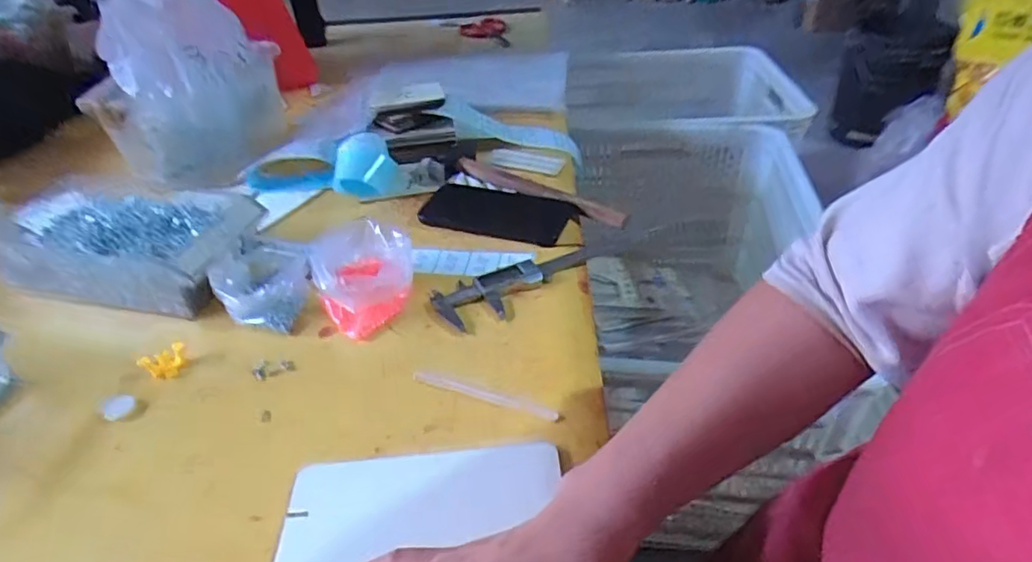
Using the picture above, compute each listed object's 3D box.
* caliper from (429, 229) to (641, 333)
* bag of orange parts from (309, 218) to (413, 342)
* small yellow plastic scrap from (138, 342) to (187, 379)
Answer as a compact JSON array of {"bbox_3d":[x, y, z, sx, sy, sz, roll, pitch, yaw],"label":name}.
[{"bbox_3d":[0.032,-0.014,0.566,0.232,0.011,0.060,-25,42,-25],"label":"caliper"},{"bbox_3d":[-0.138,-0.008,0.538,0.088,0.054,0.113,-17,39,-16],"label":"bag of orange parts"},{"bbox_3d":[-0.293,0.068,0.488,0.034,0.017,0.021,-28,44,-29],"label":"small yellow plastic scrap"}]

